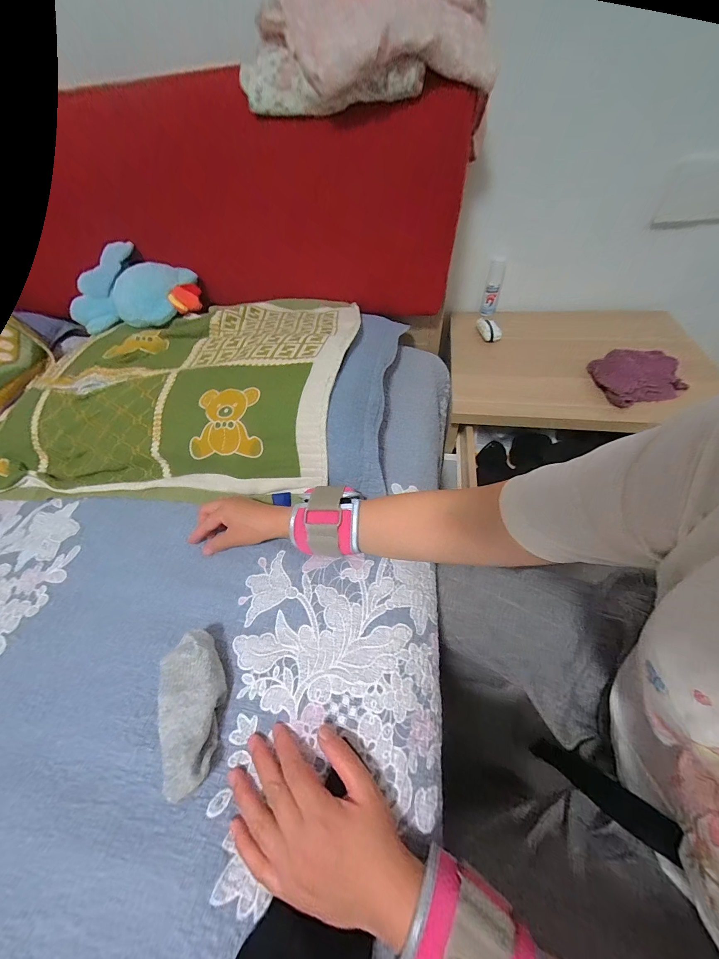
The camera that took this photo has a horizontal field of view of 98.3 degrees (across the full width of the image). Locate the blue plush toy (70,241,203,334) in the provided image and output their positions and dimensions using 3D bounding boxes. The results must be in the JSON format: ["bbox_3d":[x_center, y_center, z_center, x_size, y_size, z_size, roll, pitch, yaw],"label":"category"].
[{"bbox_3d":[-0.452,-0.373,0.604,0.266,0.091,0.141,7,54,9],"label":"blue plush toy"}]

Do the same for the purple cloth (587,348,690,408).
[{"bbox_3d":[0.538,-0.207,0.602,0.189,0.020,0.145,-20,54,-10],"label":"purple cloth"}]

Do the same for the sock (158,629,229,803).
[{"bbox_3d":[-0.162,0.222,0.308,0.055,0.034,0.124,-20,54,-10],"label":"sock"}]

